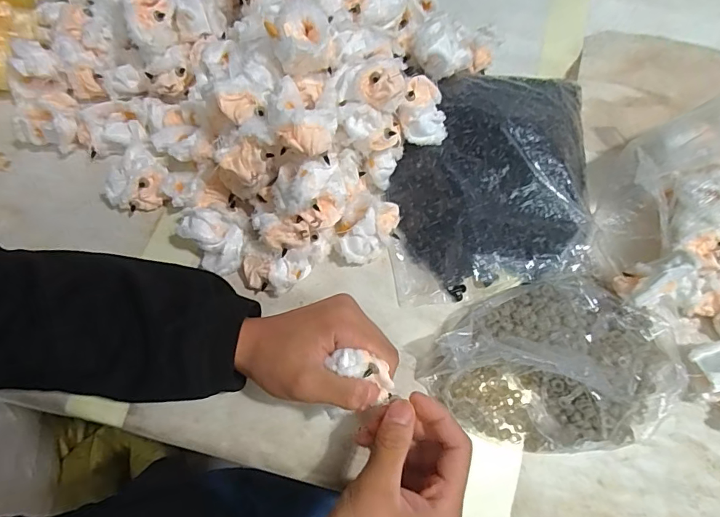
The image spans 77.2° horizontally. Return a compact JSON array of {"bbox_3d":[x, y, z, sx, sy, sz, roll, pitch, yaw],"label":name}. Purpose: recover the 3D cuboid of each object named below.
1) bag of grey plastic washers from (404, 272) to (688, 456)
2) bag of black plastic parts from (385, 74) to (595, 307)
[{"bbox_3d":[0.156,0.087,0.362,0.200,0.041,0.134,-16,72,-7],"label":"bag of grey plastic washers"},{"bbox_3d":[0.126,-0.079,0.420,0.198,0.048,0.221,-4,71,-3],"label":"bag of black plastic parts"}]

